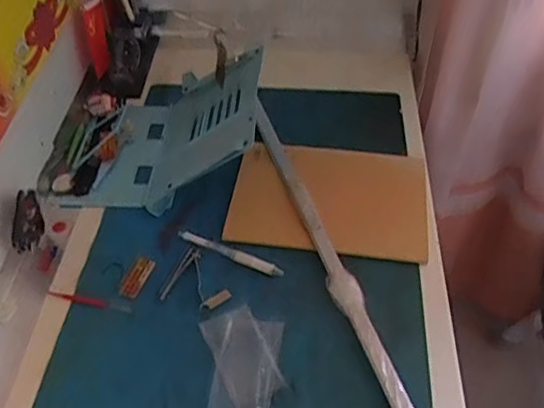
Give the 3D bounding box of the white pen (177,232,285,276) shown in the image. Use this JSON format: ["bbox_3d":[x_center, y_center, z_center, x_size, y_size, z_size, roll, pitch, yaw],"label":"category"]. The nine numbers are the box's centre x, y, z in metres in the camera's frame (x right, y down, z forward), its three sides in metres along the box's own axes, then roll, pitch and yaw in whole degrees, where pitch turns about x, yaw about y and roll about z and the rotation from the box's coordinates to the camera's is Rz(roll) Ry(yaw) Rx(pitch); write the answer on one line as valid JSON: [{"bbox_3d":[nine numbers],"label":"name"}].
[{"bbox_3d":[-0.050,0.056,0.690,0.139,0.005,0.015,19,51,18],"label":"white pen"}]

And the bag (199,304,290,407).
[{"bbox_3d":[-0.027,0.161,0.594,0.079,0.009,0.125,-7,48,-5],"label":"bag"}]

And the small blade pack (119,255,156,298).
[{"bbox_3d":[-0.158,0.084,0.682,0.023,0.004,0.053,13,49,13],"label":"small blade pack"}]

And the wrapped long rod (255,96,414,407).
[{"bbox_3d":[0.059,0.045,0.694,0.030,0.019,0.535,-13,48,-10],"label":"wrapped long rod"}]

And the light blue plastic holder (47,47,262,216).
[{"bbox_3d":[-0.141,-0.106,0.778,0.252,0.103,0.214,5,48,6],"label":"light blue plastic holder"}]

